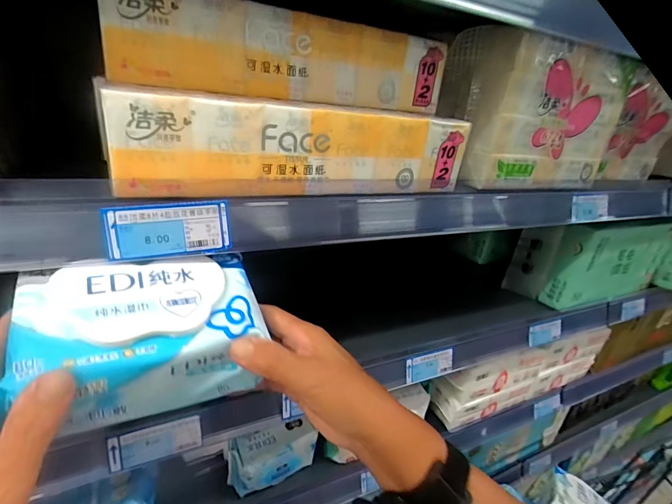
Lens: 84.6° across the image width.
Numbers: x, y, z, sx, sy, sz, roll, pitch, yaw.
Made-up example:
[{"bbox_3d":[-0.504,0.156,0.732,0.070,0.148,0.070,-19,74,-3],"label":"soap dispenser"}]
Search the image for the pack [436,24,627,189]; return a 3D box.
[{"bbox_3d":[0.235,-0.165,0.447,0.215,0.151,0.089,-7,29,-29],"label":"pack"}]

